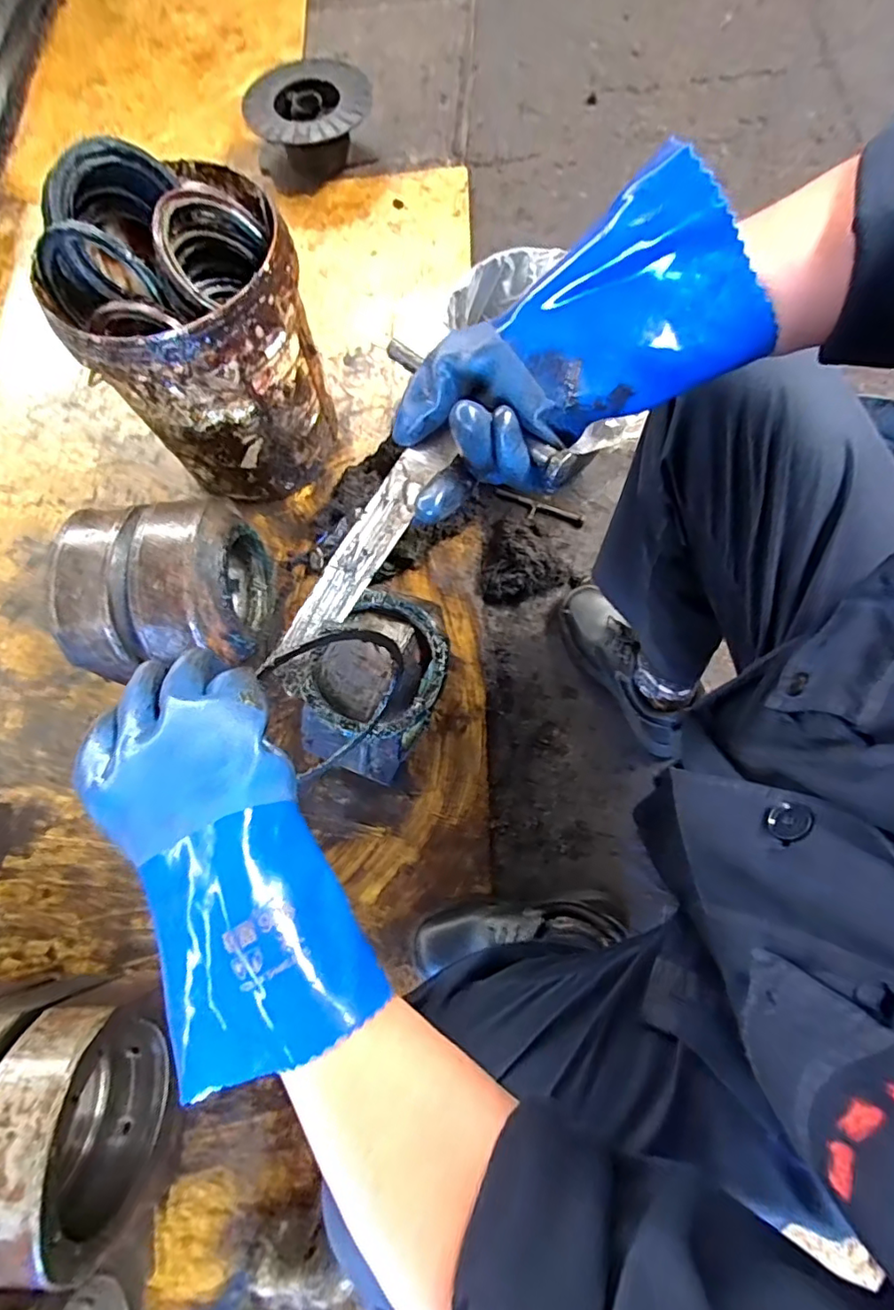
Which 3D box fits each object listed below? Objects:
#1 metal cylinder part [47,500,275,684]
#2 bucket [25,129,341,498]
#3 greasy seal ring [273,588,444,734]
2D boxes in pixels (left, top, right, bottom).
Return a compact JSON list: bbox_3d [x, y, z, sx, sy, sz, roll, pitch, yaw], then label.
[{"bbox_3d":[-0.354,-0.078,0.705,0.209,0.168,0.195,-6,72,3],"label":"metal cylinder part"},{"bbox_3d":[-0.328,-0.429,0.761,0.265,0.370,0.279,-1,72,4],"label":"bucket"},{"bbox_3d":[-0.073,0.013,0.566,0.138,0.015,0.150,-1,72,4],"label":"greasy seal ring"}]

